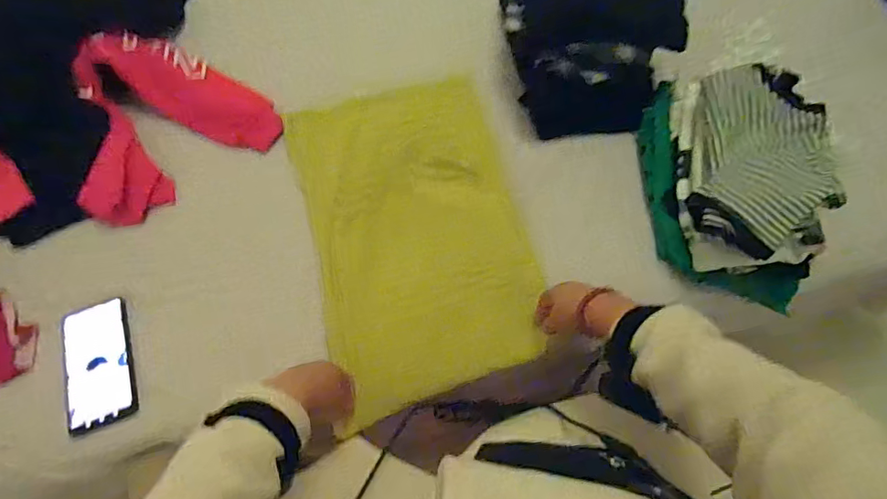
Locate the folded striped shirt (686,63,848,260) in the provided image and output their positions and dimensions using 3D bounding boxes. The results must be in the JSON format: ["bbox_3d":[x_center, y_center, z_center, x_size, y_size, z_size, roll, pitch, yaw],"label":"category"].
[{"bbox_3d":[0.403,-0.115,0.647,0.158,0.062,0.236,13,65,5],"label":"folded striped shirt"}]

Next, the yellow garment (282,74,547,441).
[{"bbox_3d":[-0.041,-0.050,0.733,0.296,0.058,0.483,-14,65,-8],"label":"yellow garment"}]

